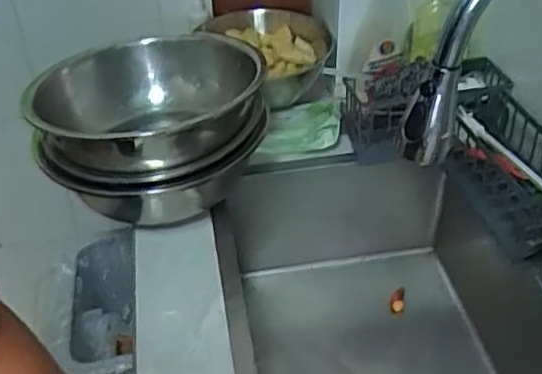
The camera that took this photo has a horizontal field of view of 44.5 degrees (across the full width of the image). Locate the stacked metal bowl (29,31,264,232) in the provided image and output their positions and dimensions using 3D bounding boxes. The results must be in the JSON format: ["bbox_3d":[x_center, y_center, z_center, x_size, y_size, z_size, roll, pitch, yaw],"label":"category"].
[{"bbox_3d":[-0.156,-0.081,0.893,0.279,0.161,0.289,-1,39,1],"label":"stacked metal bowl"}]

